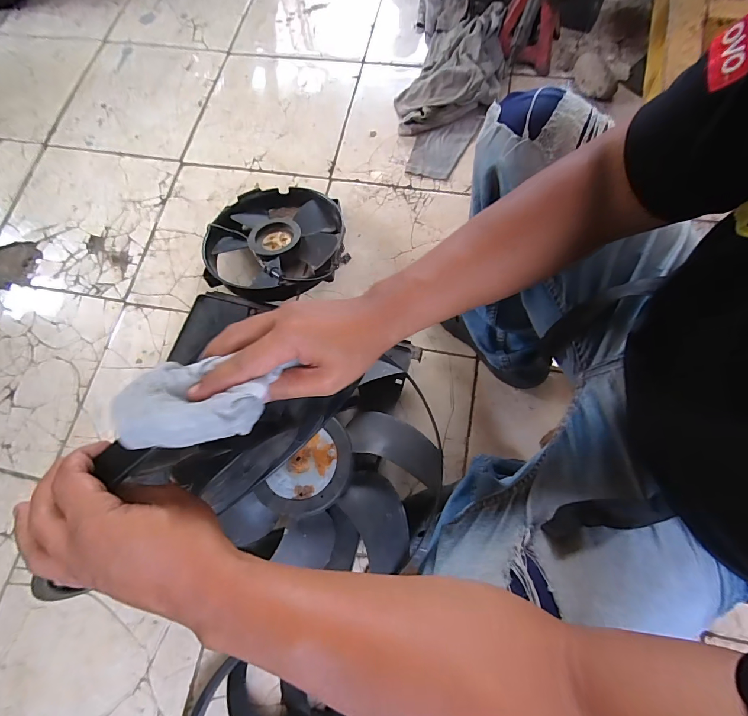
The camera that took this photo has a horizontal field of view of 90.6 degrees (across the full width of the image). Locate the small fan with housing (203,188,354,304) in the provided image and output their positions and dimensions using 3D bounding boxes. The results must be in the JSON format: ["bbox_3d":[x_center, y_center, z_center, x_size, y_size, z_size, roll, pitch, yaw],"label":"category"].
[{"bbox_3d":[-0.216,-0.261,0.817,0.296,0.114,0.292,-1,73,3],"label":"small fan with housing"}]

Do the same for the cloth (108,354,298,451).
[{"bbox_3d":[-0.120,0.028,0.250,0.103,0.032,0.060,-3,72,-1],"label":"cloth"}]

